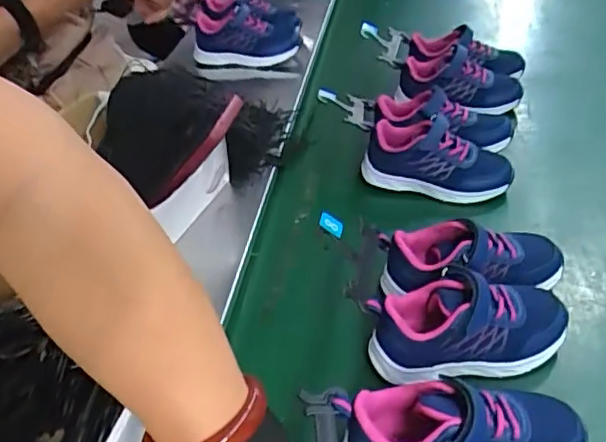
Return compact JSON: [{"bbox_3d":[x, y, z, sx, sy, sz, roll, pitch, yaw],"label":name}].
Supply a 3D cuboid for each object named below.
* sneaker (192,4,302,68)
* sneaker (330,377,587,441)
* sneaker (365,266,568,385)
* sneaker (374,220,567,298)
[{"bbox_3d":[-0.089,-0.279,0.954,0.168,0.098,0.099,11,43,18],"label":"sneaker"},{"bbox_3d":[0.113,0.151,0.427,0.174,0.066,0.080,-2,41,4],"label":"sneaker"},{"bbox_3d":[0.141,0.086,0.513,0.167,0.067,0.067,-7,40,-3],"label":"sneaker"},{"bbox_3d":[0.159,0.040,0.567,0.168,0.071,0.072,-4,40,1],"label":"sneaker"}]

